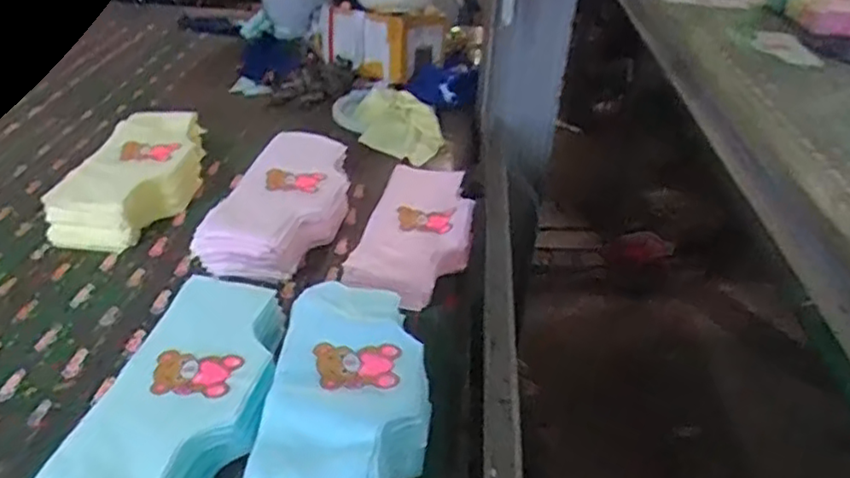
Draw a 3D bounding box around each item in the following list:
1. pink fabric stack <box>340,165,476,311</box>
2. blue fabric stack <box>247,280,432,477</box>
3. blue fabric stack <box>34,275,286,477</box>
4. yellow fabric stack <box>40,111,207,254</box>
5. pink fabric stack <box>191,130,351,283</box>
[{"bbox_3d":[-0.007,-0.014,0.928,0.148,0.035,0.303,7,35,10],"label":"pink fabric stack"},{"bbox_3d":[-0.074,0.160,0.647,0.150,0.075,0.293,2,34,2],"label":"blue fabric stack"},{"bbox_3d":[-0.233,0.154,0.663,0.148,0.057,0.294,5,34,7],"label":"blue fabric stack"},{"bbox_3d":[-0.438,-0.095,0.990,0.149,0.079,0.303,6,34,8],"label":"yellow fabric stack"},{"bbox_3d":[-0.199,-0.058,0.954,0.155,0.069,0.303,7,35,10],"label":"pink fabric stack"}]

